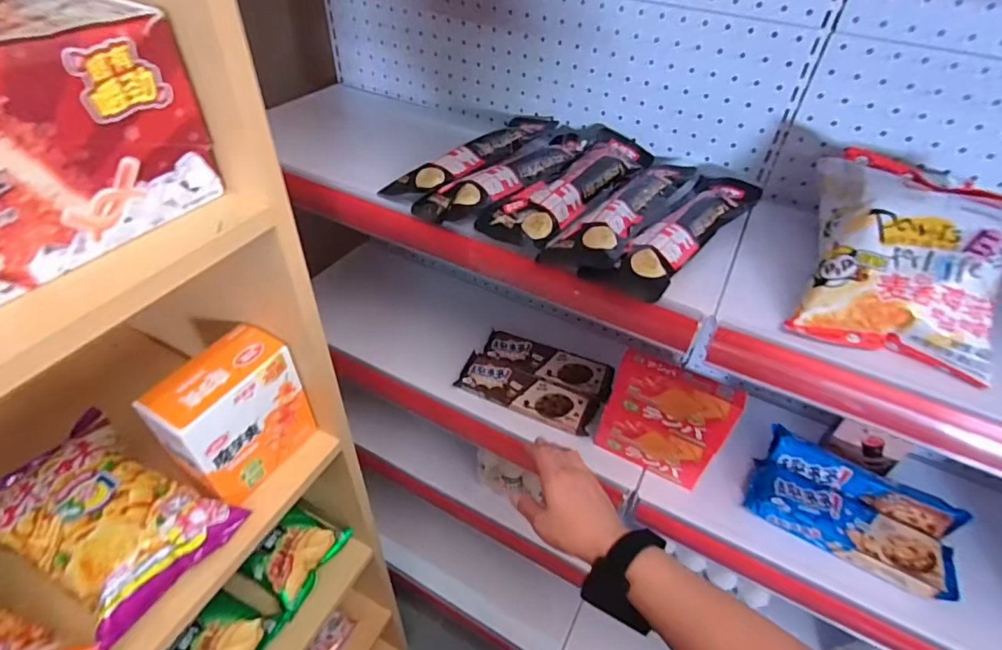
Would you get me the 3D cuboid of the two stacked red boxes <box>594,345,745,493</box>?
[{"bbox_3d":[0.209,0.123,0.659,0.146,0.175,0.035,22,47,19],"label":"two stacked red boxes"}]

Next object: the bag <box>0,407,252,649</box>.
[{"bbox_3d":[-0.379,0.175,0.480,0.204,0.067,0.131,22,47,19],"label":"bag"}]

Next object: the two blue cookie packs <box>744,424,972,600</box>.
[{"bbox_3d":[0.443,0.233,0.646,0.222,0.044,0.123,27,49,23],"label":"two blue cookie packs"}]

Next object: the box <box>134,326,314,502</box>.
[{"bbox_3d":[-0.274,0.096,0.521,0.067,0.140,0.127,22,47,19],"label":"box"}]

